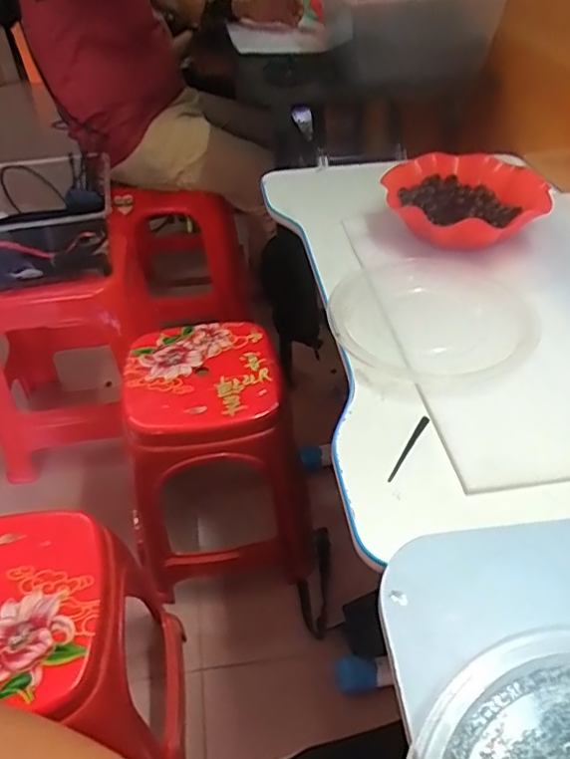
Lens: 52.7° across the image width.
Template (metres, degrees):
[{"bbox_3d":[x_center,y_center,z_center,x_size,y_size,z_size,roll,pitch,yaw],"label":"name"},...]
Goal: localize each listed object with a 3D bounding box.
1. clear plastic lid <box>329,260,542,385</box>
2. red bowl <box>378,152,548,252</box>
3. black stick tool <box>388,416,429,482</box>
[{"bbox_3d":[0.166,-0.073,0.662,0.219,0.032,0.196,-7,43,-5],"label":"clear plastic lid"},{"bbox_3d":[0.252,-0.255,0.819,0.220,0.050,0.196,-4,43,-2],"label":"red bowl"},{"bbox_3d":[0.118,0.066,0.549,0.007,0.008,0.086,22,48,24],"label":"black stick tool"}]

